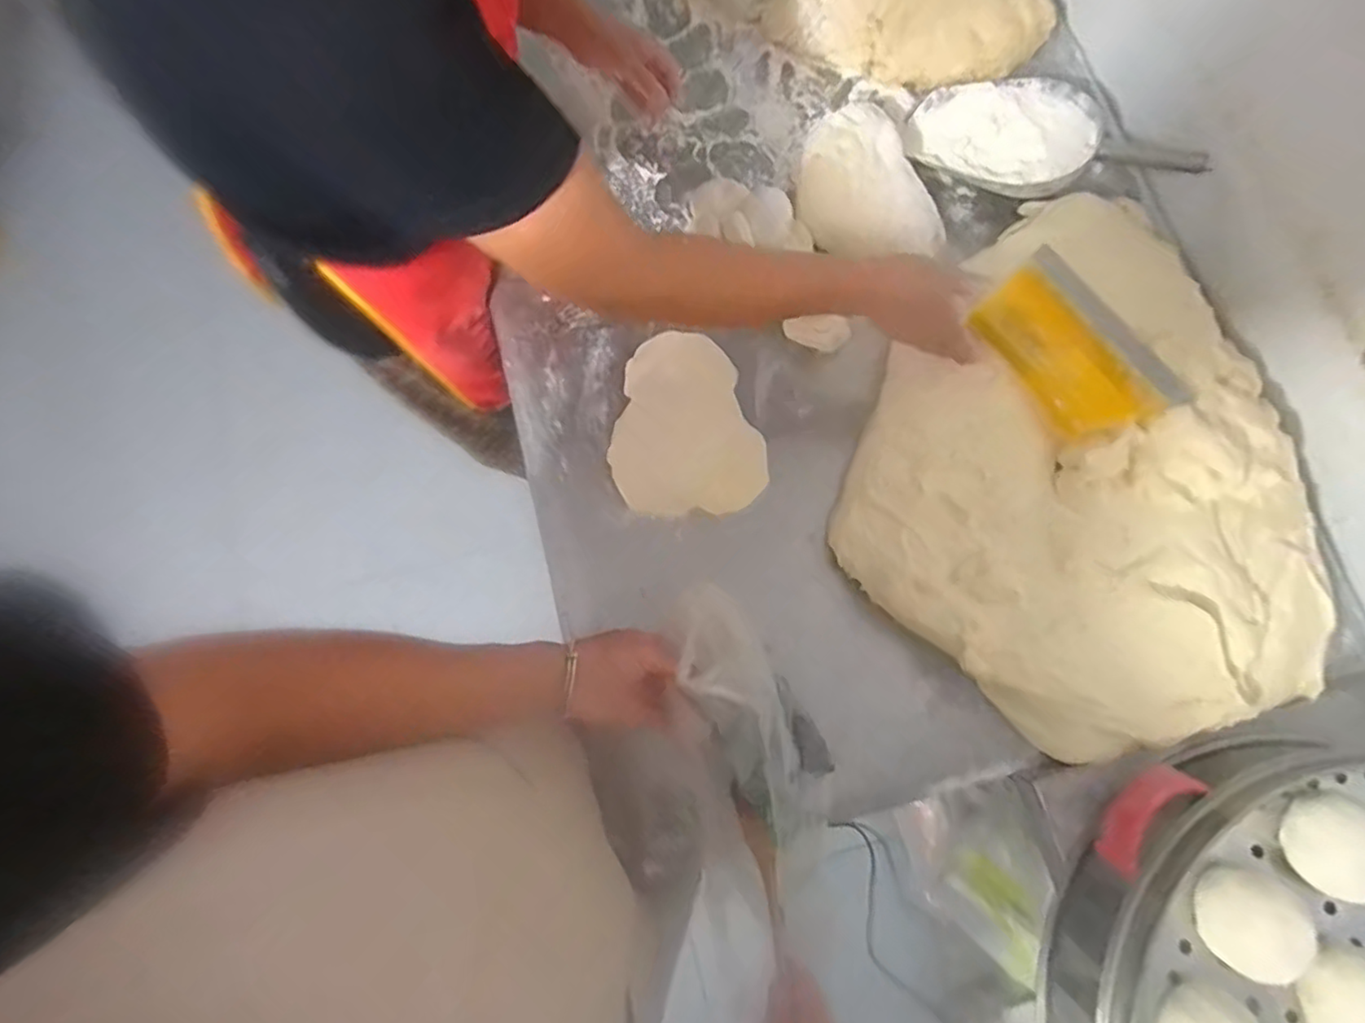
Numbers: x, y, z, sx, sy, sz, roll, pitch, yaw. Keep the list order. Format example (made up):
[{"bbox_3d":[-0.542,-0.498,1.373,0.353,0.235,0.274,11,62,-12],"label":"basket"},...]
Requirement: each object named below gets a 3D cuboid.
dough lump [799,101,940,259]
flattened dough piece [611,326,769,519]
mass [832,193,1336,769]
[{"bbox_3d":[0.199,-0.355,0.717,0.122,0.074,0.180,-26,78,-5],"label":"dough lump"},{"bbox_3d":[0.004,-0.096,0.696,0.159,0.020,0.194,-3,77,1],"label":"flattened dough piece"},{"bbox_3d":[0.418,-0.041,0.628,0.444,0.118,0.487,0,77,1],"label":"mass"}]

